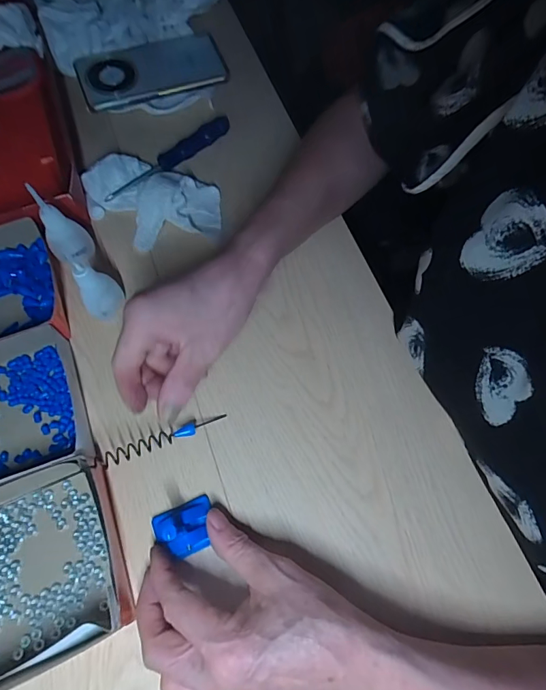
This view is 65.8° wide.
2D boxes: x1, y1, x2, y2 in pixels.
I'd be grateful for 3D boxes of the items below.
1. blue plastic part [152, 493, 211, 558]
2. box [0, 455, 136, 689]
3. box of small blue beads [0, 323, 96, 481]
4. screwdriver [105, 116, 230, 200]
[{"bbox_3d":[-0.065,0.135,0.310,0.044,0.017,0.036,-22,69,-9],"label":"blue plastic part"},{"bbox_3d":[-0.174,0.152,0.293,0.129,0.034,0.125,-21,69,-9],"label":"box"},{"bbox_3d":[-0.212,0.049,0.343,0.112,0.032,0.125,-21,69,-9],"label":"box of small blue beads"},{"bbox_3d":[-0.107,-0.195,0.443,0.156,0.024,0.019,-40,73,-15],"label":"screwdriver"}]

